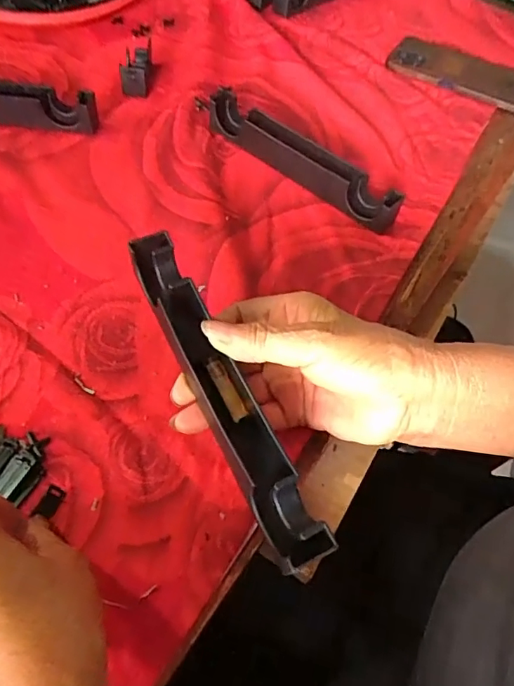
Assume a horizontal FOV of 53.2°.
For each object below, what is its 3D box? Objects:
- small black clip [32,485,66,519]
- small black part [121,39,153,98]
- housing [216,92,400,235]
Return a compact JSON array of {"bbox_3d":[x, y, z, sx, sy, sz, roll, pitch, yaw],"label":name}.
[{"bbox_3d":[-0.114,0.088,0.283,0.010,0.005,0.017,22,57,10],"label":"small black clip"},{"bbox_3d":[-0.120,-0.276,0.516,0.026,0.029,0.065,2,55,-4],"label":"small black part"},{"bbox_3d":[0.037,-0.165,0.454,0.199,0.030,0.031,36,60,18],"label":"housing"}]

